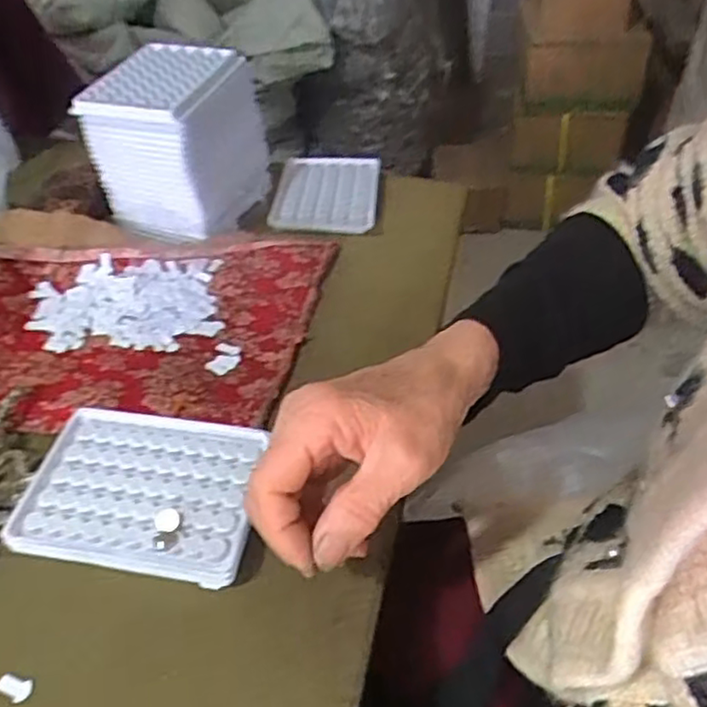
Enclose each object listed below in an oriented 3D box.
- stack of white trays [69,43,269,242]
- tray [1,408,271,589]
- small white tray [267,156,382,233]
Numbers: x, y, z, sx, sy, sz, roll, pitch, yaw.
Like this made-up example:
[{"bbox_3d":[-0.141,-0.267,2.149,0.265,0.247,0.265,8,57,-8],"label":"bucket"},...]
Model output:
[{"bbox_3d":[-0.146,-0.184,0.589,0.105,0.121,0.139,16,45,17],"label":"stack of white trays"},{"bbox_3d":[-0.121,0.080,0.394,0.130,0.022,0.095,7,43,7],"label":"tray"},{"bbox_3d":[-0.024,-0.159,0.650,0.096,0.010,0.124,4,42,4],"label":"small white tray"}]

